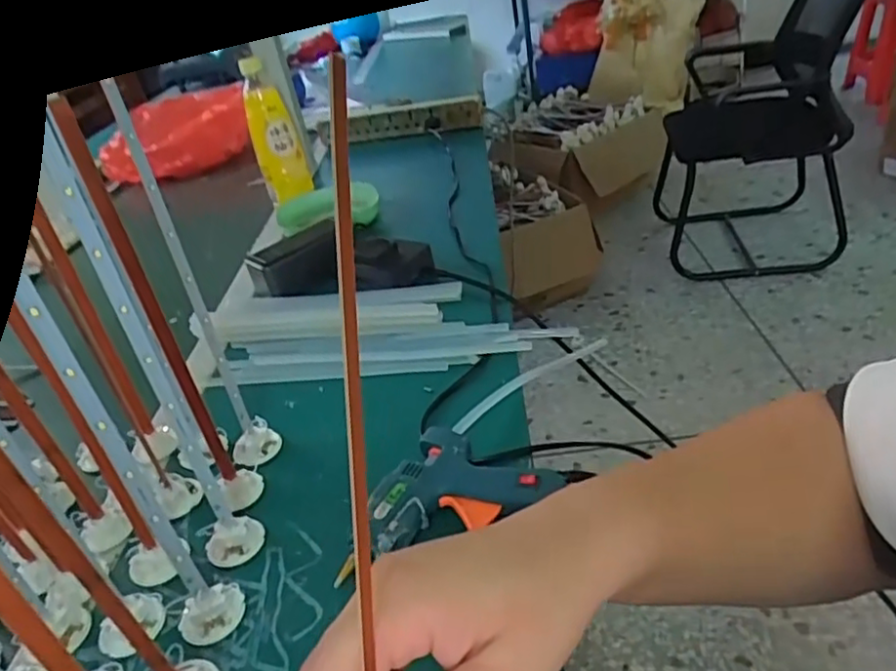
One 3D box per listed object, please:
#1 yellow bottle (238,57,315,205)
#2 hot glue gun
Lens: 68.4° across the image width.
[{"bbox_3d":[-0.235,-0.269,0.909,0.067,0.176,0.049,-18,33,-10],"label":"yellow bottle"},{"bbox_3d":[-0.002,0.104,0.457,0.160,0.030,0.084,-19,33,-12],"label":"hot glue gun"}]

